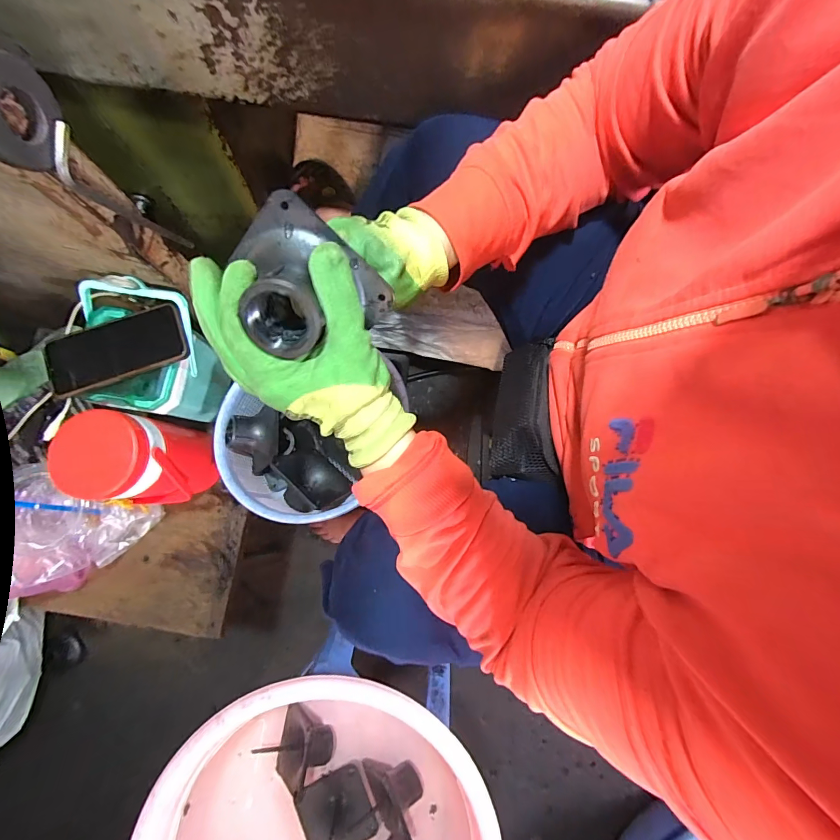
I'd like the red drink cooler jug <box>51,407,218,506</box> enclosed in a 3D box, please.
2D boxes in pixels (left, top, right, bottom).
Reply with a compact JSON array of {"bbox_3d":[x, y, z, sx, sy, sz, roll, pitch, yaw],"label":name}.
[{"bbox_3d":[-0.356,0.058,0.534,0.095,0.209,0.109,-5,80,-1],"label":"red drink cooler jug"}]

